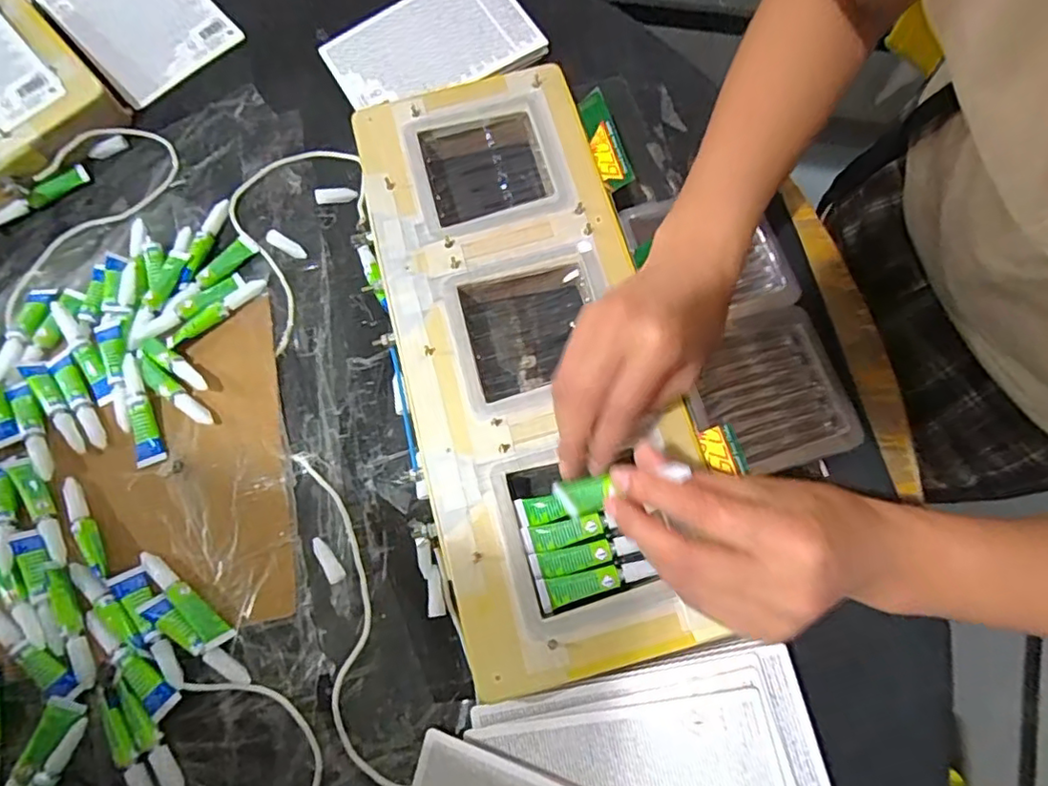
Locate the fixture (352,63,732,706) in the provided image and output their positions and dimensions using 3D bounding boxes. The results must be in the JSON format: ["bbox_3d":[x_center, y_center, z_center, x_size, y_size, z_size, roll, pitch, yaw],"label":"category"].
[{"bbox_3d":[0.000,-0.035,0.418,0.170,0.049,0.420,-15,73,-5],"label":"fixture"}]

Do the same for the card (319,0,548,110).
[{"bbox_3d":[-0.081,-0.303,0.515,0.169,0.008,0.110,-28,74,-3],"label":"card"}]

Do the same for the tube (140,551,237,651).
[{"bbox_3d":[-0.219,0.130,0.383,0.081,0.010,0.015,42,76,12],"label":"tube"}]

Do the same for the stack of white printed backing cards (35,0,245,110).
[{"bbox_3d":[-0.348,-0.343,0.535,0.116,0.015,0.159,-41,77,-13],"label":"stack of white printed backing cards"}]

